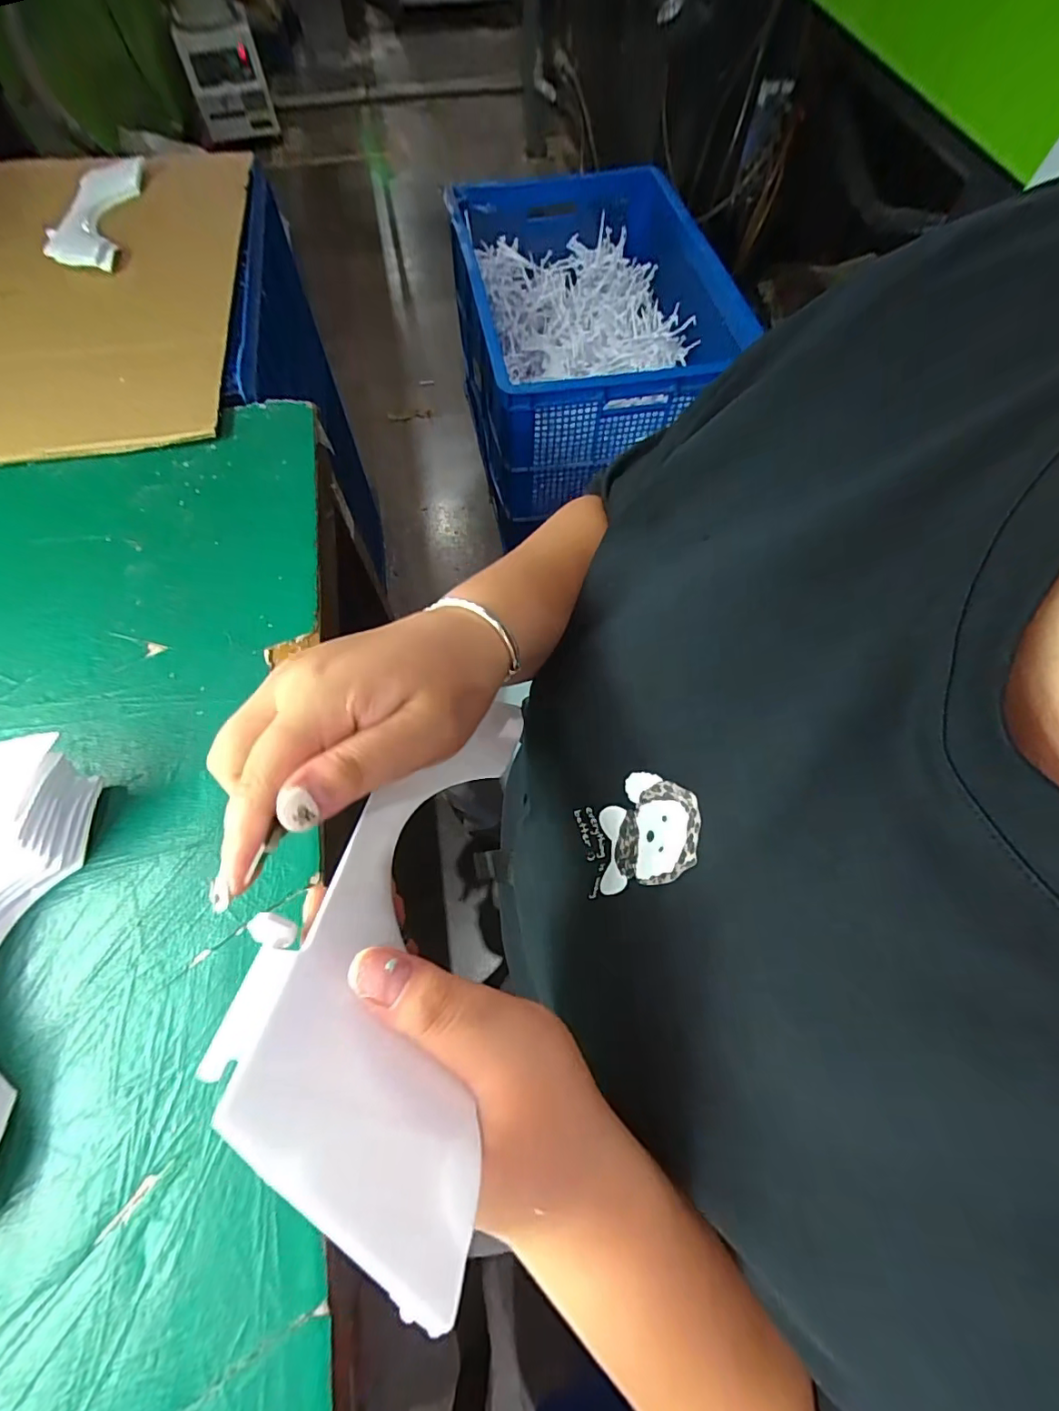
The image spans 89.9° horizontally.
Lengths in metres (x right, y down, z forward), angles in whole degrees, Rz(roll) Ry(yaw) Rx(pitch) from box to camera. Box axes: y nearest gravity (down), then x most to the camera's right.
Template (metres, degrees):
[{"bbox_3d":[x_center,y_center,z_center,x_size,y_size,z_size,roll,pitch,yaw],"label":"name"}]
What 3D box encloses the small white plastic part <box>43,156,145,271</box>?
[{"bbox_3d":[-0.556,-0.631,0.682,0.088,0.021,0.230,-5,66,-4],"label":"small white plastic part"}]

